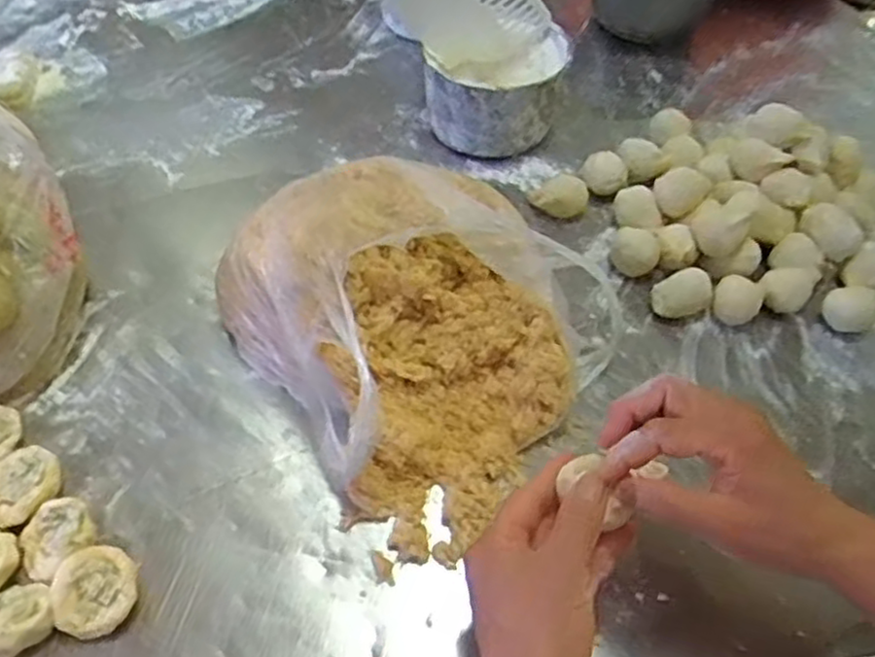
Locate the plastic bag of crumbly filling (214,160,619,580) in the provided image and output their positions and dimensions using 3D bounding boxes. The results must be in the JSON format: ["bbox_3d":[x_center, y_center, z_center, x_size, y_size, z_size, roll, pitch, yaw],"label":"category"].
[{"bbox_3d":[-0.013,-0.017,0.549,0.250,0.116,0.259,33,58,21],"label":"plastic bag of crumbly filling"}]

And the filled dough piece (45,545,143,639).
[{"bbox_3d":[-0.213,0.165,0.454,0.048,0.028,0.052,1,52,-1],"label":"filled dough piece"}]

